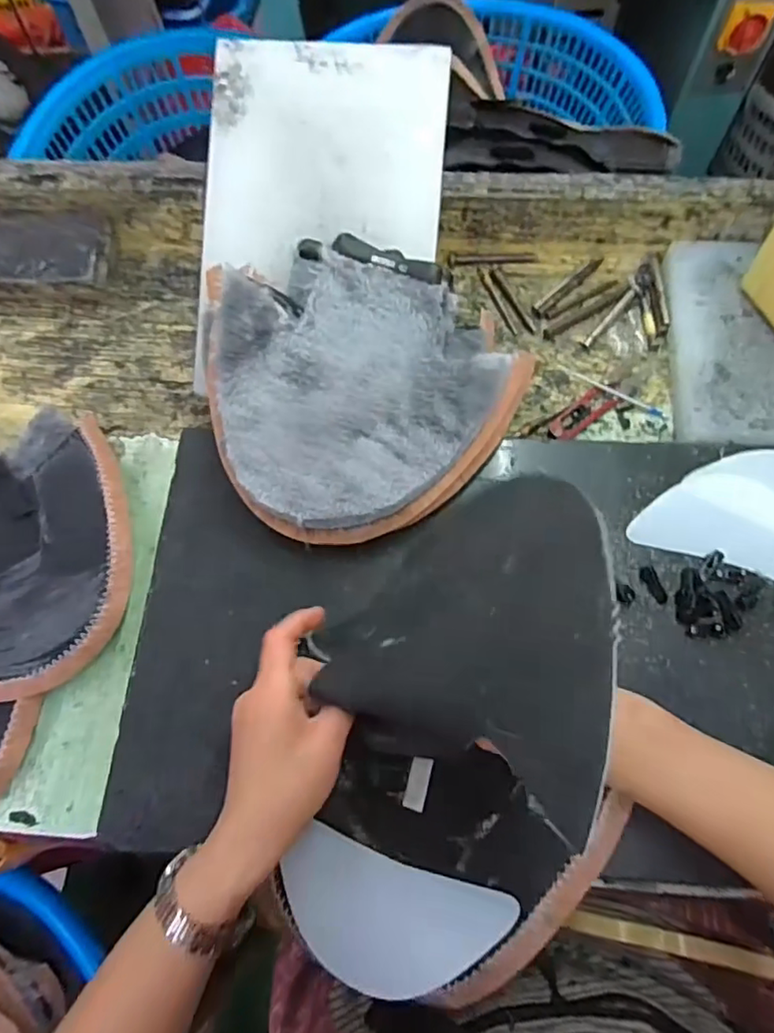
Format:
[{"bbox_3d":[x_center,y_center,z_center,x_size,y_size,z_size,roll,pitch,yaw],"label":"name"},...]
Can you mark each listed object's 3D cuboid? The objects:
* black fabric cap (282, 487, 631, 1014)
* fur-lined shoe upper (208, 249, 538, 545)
[{"bbox_3d":[0.048,0.135,0.338,0.175,0.108,0.296,16,106,7],"label":"black fabric cap"},{"bbox_3d":[-0.022,-0.084,0.448,0.232,0.085,0.205,13,68,6],"label":"fur-lined shoe upper"}]

